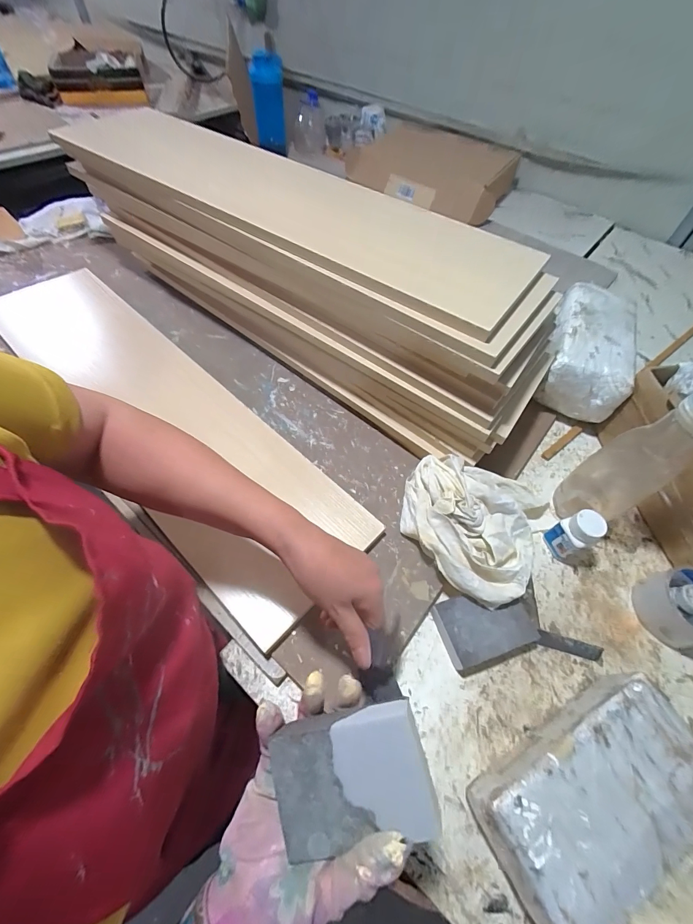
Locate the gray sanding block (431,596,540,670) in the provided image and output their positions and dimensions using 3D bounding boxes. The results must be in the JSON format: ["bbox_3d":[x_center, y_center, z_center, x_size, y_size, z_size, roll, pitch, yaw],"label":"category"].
[{"bbox_3d":[0.157,0.187,0.417,0.104,0.028,0.066,-14,59,-12],"label":"gray sanding block"}]

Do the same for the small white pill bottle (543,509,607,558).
[{"bbox_3d":[0.290,0.092,0.460,0.035,0.074,0.037,1,57,-2],"label":"small white pill bottle"}]

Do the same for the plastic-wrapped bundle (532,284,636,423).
[{"bbox_3d":[0.403,-0.184,0.615,0.126,0.123,0.230,25,60,12],"label":"plastic-wrapped bundle"}]

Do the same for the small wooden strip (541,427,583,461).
[{"bbox_3d":[0.353,-0.033,0.587,0.100,0.004,0.016,-33,65,-21],"label":"small wooden strip"}]

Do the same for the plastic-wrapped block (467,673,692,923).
[{"bbox_3d":[0.219,0.294,0.328,0.203,0.072,0.109,-27,63,-19],"label":"plastic-wrapped block"}]

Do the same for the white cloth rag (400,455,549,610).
[{"bbox_3d":[0.157,0.077,0.456,0.175,0.086,0.170,21,59,10],"label":"white cloth rag"}]

